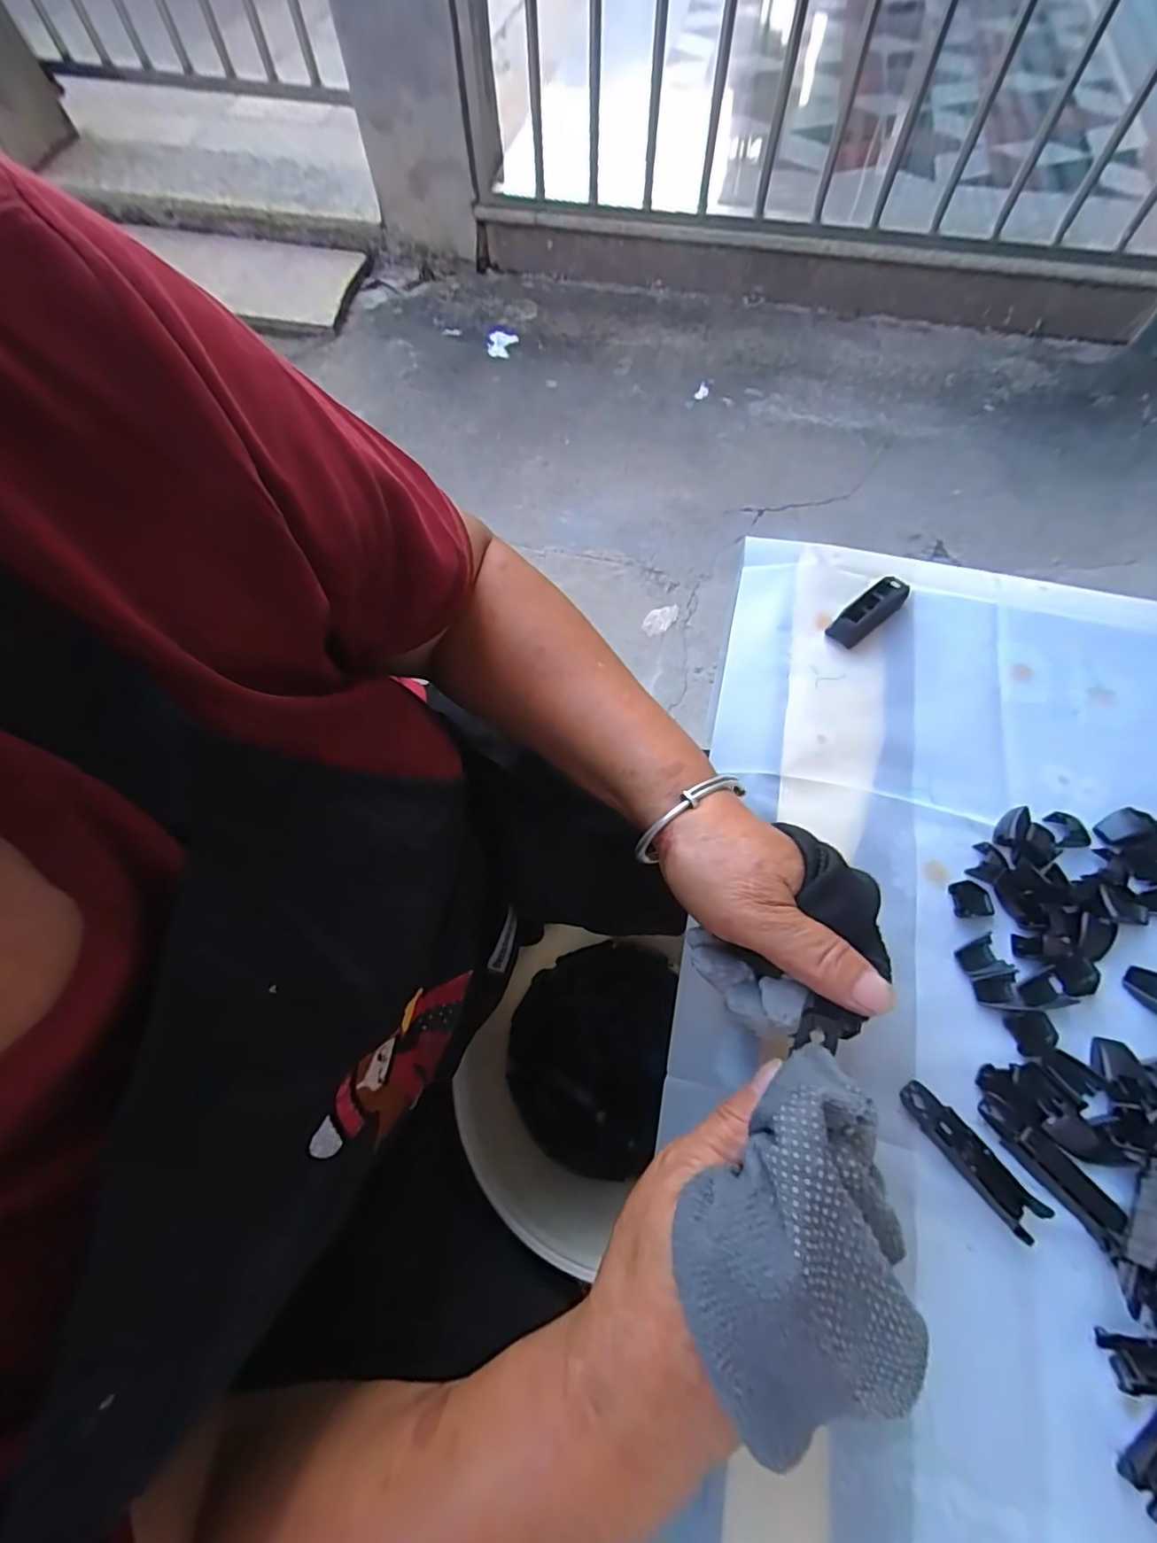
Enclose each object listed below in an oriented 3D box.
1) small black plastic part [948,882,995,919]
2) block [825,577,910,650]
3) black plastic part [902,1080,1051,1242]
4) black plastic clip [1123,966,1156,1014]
[{"bbox_3d":[0.215,0.070,0.316,0.022,0.004,0.019,-4,63,-2],"label":"small black plastic part"},{"bbox_3d":[0.208,-0.116,0.407,0.069,0.019,0.022,-36,68,-17],"label":"block"},{"bbox_3d":[0.175,0.172,0.261,0.018,0.011,0.064,-33,67,-16],"label":"black plastic part"},{"bbox_3d":[0.296,0.111,0.298,0.023,0.006,0.022,36,68,17],"label":"black plastic clip"}]

